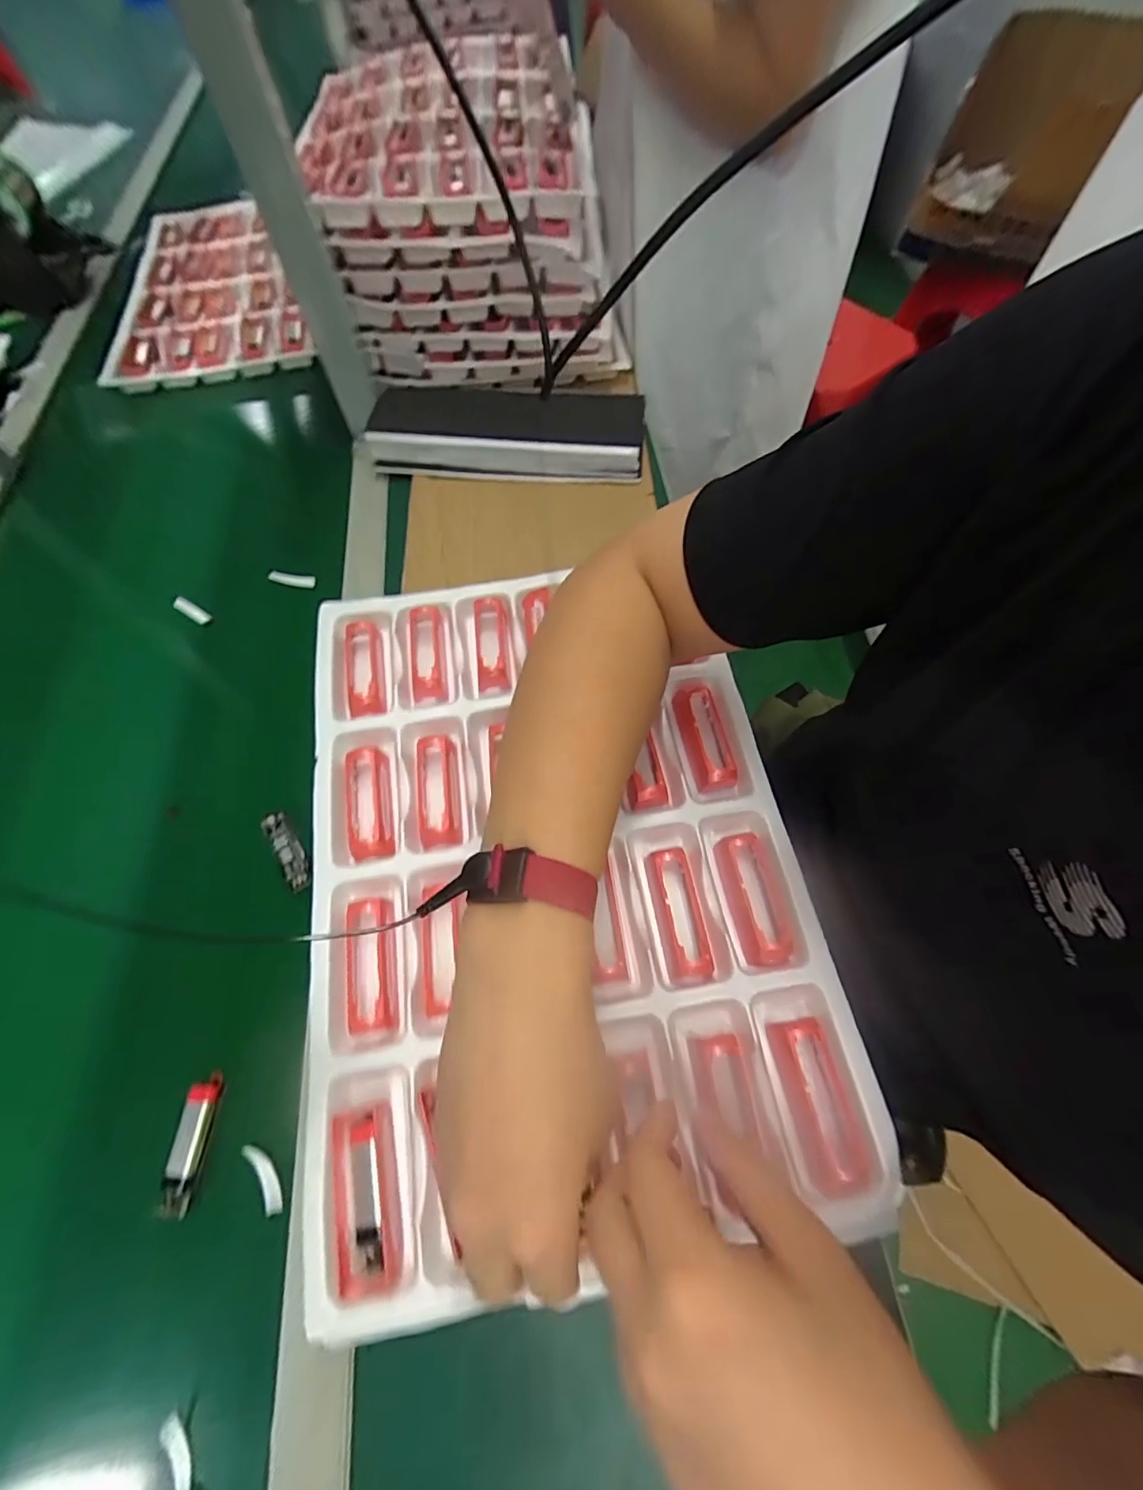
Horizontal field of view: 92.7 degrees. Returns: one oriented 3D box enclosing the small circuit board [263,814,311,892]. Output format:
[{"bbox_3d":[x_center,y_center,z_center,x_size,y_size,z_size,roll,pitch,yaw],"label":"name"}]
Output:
[{"bbox_3d":[-0.216,0.079,0.415,0.018,0.010,0.065,-34,67,-14],"label":"small circuit board"}]

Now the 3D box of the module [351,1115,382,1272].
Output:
[{"bbox_3d":[-0.110,0.238,0.292,0.013,0.005,0.064,-14,64,-4],"label":"module"}]

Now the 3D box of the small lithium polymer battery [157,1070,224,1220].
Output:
[{"bbox_3d":[-0.235,0.245,0.337,0.019,0.012,0.072,2,64,4],"label":"small lithium polymer battery"}]

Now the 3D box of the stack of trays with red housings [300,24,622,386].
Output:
[{"bbox_3d":[-0.121,-0.623,0.634,0.293,0.163,0.432,-9,64,-2],"label":"stack of trays with red housings"}]

